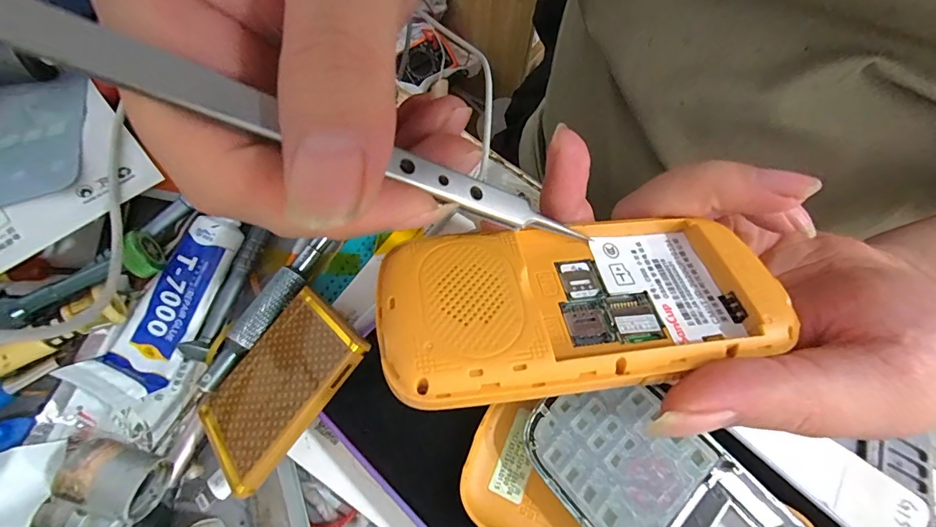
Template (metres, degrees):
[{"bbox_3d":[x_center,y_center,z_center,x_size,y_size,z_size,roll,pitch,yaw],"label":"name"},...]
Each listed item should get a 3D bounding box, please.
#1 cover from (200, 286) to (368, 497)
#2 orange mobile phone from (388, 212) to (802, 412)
[{"bbox_3d":[-0.066,0.041,0.142,0.045,0.004,0.060,32,79,37],"label":"cover"},{"bbox_3d":[0.032,0.009,0.116,0.110,0.011,0.053,-5,52,-13],"label":"orange mobile phone"}]

